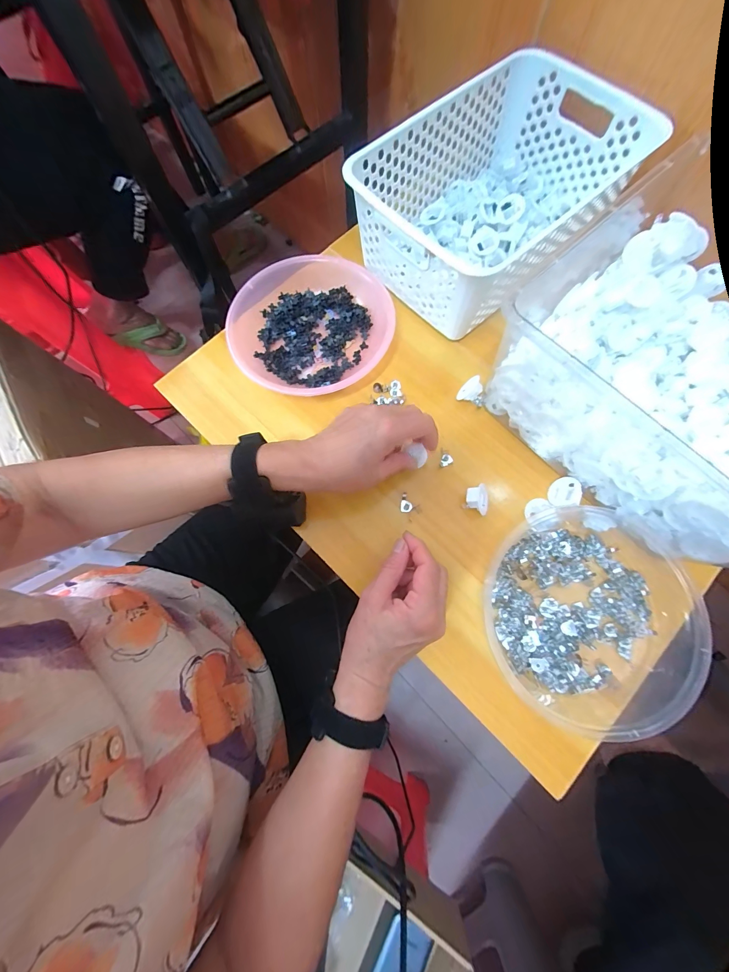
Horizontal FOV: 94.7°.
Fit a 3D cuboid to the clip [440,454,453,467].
[{"bbox_3d":[0.091,-0.029,0.374,0.015,0.004,0.012,-20,75,-3],"label":"clip"}]

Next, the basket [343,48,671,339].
[{"bbox_3d":[0.148,-0.344,0.402,0.202,0.105,0.304,43,80,12],"label":"basket"}]

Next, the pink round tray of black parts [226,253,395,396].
[{"bbox_3d":[-0.062,-0.191,0.410,0.186,0.043,0.189,-1,74,2],"label":"pink round tray of black parts"}]

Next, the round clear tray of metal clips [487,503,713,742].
[{"bbox_3d":[0.209,0.115,0.312,0.196,0.042,0.177,-40,77,-9],"label":"round clear tray of metal clips"}]

